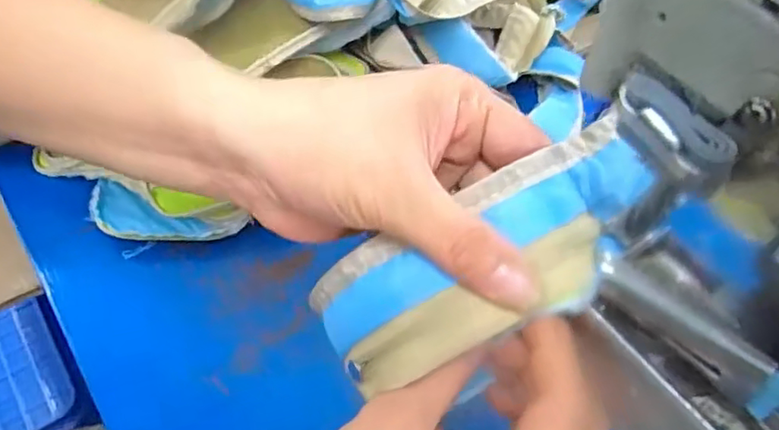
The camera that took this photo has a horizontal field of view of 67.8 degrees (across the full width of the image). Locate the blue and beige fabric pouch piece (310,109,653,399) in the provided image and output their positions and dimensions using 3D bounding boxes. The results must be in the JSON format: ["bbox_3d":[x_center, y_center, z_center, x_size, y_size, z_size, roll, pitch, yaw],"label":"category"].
[{"bbox_3d":[0.037,0.017,0.225,0.143,0.034,0.063,-33,60,1],"label":"blue and beige fabric pouch piece"}]

